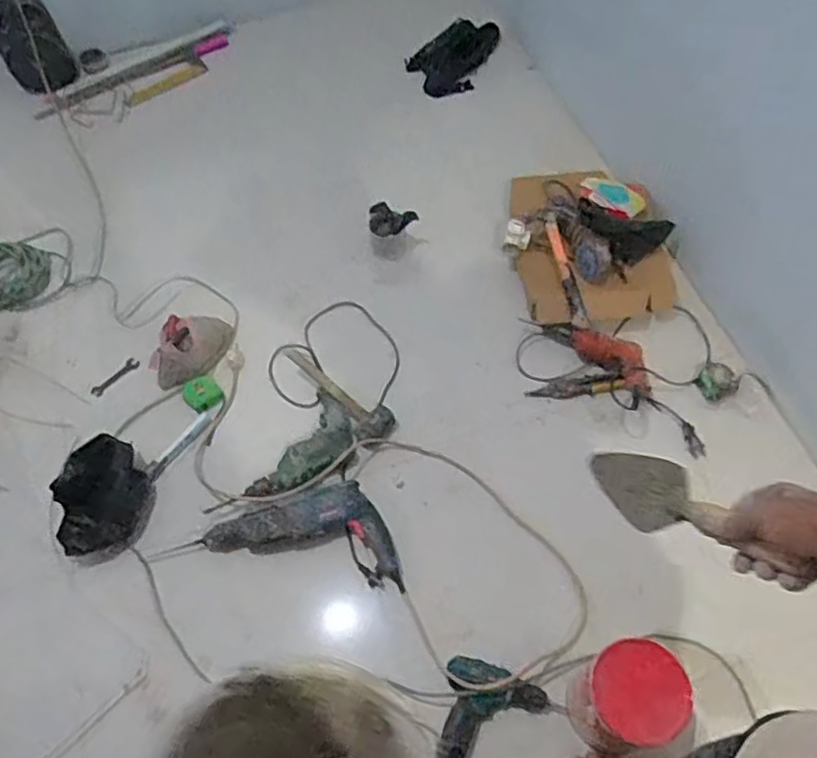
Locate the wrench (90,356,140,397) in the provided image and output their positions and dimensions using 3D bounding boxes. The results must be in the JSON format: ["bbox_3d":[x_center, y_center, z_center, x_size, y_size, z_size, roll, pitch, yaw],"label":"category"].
[{"bbox_3d":[-0.720,-0.007,1.631,0.128,0.010,0.032,-40,67,-17],"label":"wrench"}]

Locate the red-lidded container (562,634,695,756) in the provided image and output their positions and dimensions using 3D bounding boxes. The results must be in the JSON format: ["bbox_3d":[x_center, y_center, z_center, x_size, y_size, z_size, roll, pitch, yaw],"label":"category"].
[{"bbox_3d":[0.365,0.539,1.126,0.158,0.223,0.150,-1,61,2],"label":"red-lidded container"}]

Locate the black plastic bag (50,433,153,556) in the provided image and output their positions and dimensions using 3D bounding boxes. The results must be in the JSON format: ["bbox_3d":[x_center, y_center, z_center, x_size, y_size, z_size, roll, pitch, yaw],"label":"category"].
[{"bbox_3d":[-0.660,0.247,1.428,0.181,0.110,0.209,-18,62,-7],"label":"black plastic bag"}]

